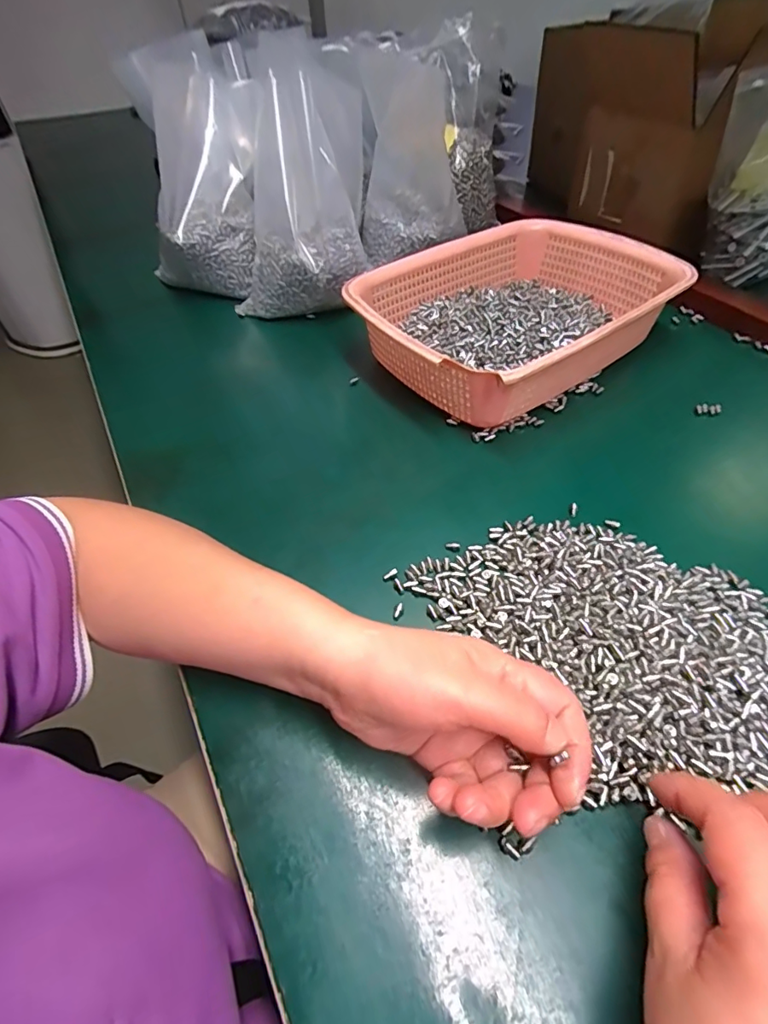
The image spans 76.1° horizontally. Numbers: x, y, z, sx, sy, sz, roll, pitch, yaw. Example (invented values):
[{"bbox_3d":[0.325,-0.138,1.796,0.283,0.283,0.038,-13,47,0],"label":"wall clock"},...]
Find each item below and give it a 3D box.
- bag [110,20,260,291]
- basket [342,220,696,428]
[{"bbox_3d":[-0.202,-0.387,0.564,0.141,0.248,0.122,-5,29,-17],"label":"bag"},{"bbox_3d":[0.126,-0.192,0.475,0.289,0.072,0.211,-32,55,-22],"label":"basket"}]

